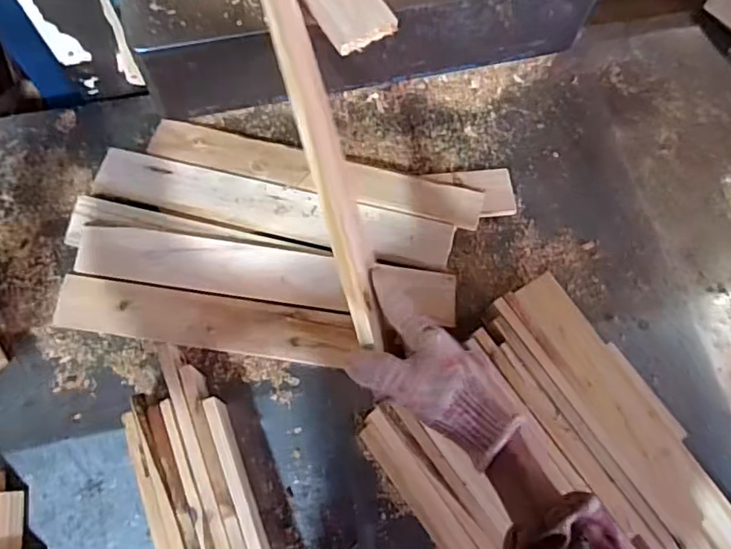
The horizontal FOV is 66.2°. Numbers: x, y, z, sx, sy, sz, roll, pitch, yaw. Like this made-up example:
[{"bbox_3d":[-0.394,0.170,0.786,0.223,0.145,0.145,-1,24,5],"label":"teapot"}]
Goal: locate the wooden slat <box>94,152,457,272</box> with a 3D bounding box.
[{"bbox_3d":[-0.125,-0.090,0.769,0.490,0.014,0.069,14,76,2],"label":"wooden slat"}]

